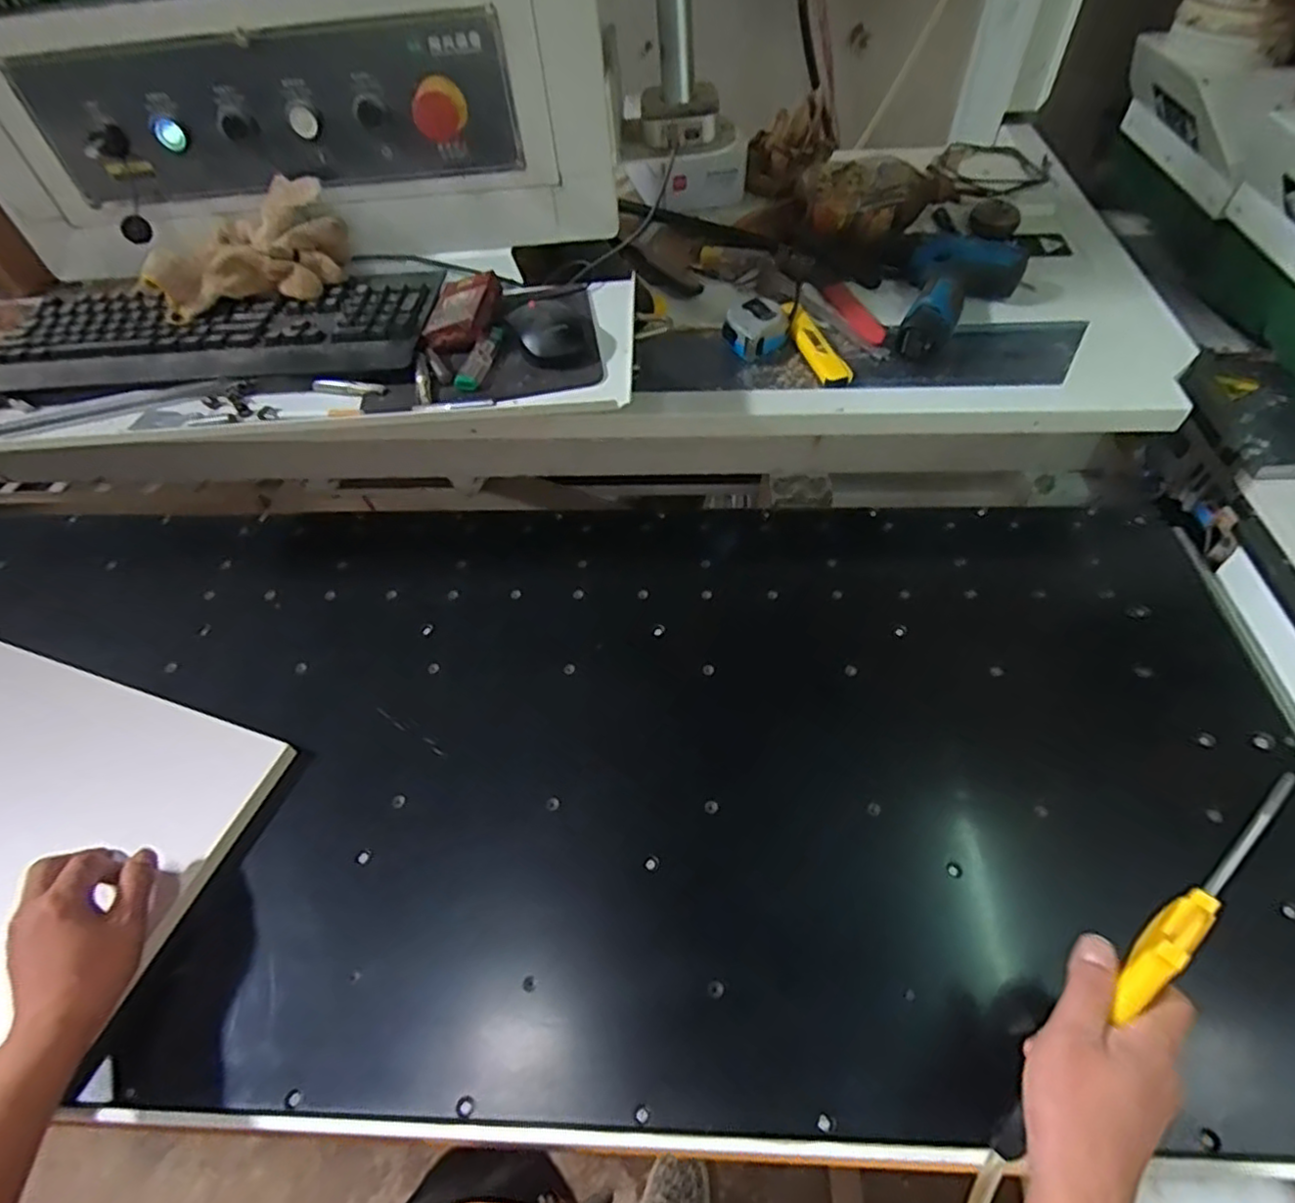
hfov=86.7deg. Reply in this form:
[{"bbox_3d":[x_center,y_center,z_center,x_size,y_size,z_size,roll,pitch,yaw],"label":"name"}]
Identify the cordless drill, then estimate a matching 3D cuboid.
[{"bbox_3d":[0.346,-0.358,0.799,0.150,0.053,0.199,19,56,16],"label":"cordless drill"}]

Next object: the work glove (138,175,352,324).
[{"bbox_3d":[-0.395,-0.338,0.681,0.193,0.086,0.089,-25,56,-15],"label":"work glove"}]

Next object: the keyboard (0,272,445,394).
[{"bbox_3d":[-0.440,-0.279,0.701,0.458,0.043,0.147,-3,53,1],"label":"keyboard"}]

